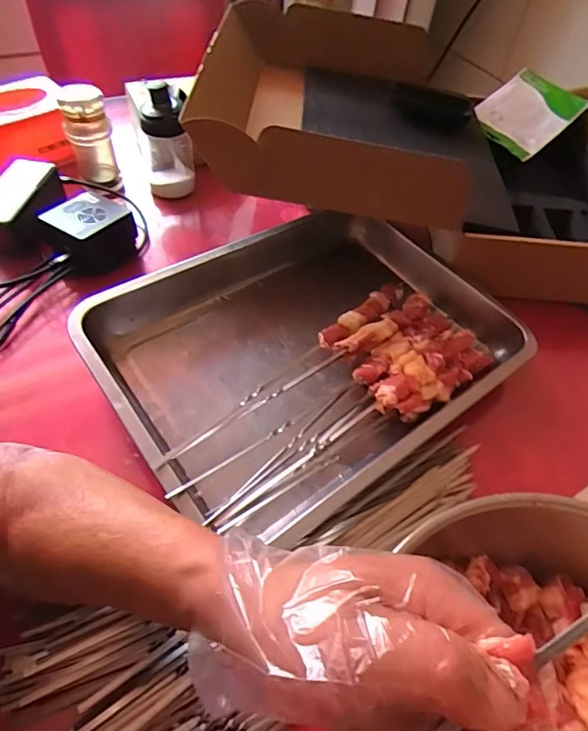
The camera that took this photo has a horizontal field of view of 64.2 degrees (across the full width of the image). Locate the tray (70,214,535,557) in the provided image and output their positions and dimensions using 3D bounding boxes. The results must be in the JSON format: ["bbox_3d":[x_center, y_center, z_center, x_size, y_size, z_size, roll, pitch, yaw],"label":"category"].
[{"bbox_3d":[0.024,-0.026,0.471,0.387,0.061,0.282,-30,62,-25],"label":"tray"}]

